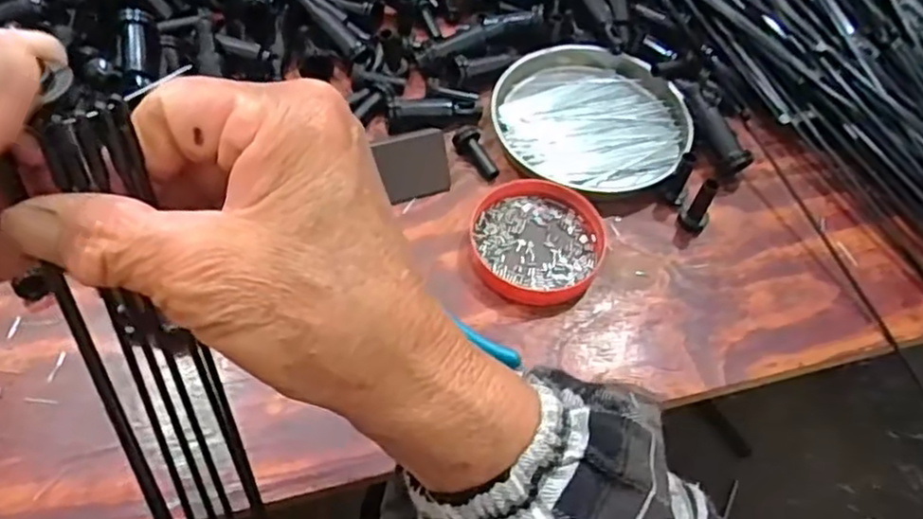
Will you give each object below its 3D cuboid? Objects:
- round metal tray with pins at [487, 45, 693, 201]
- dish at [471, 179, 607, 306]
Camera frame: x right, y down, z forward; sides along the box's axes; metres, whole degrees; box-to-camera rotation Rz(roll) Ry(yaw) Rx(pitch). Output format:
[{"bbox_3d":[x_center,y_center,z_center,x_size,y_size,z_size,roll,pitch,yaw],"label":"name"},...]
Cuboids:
[{"bbox_3d":[0.090,-0.102,0.484,0.132,0.020,0.129,2,55,-3],"label":"round metal tray with pins"},{"bbox_3d":[0.045,-0.012,0.420,0.079,0.018,0.077,2,55,-3],"label":"dish"}]

